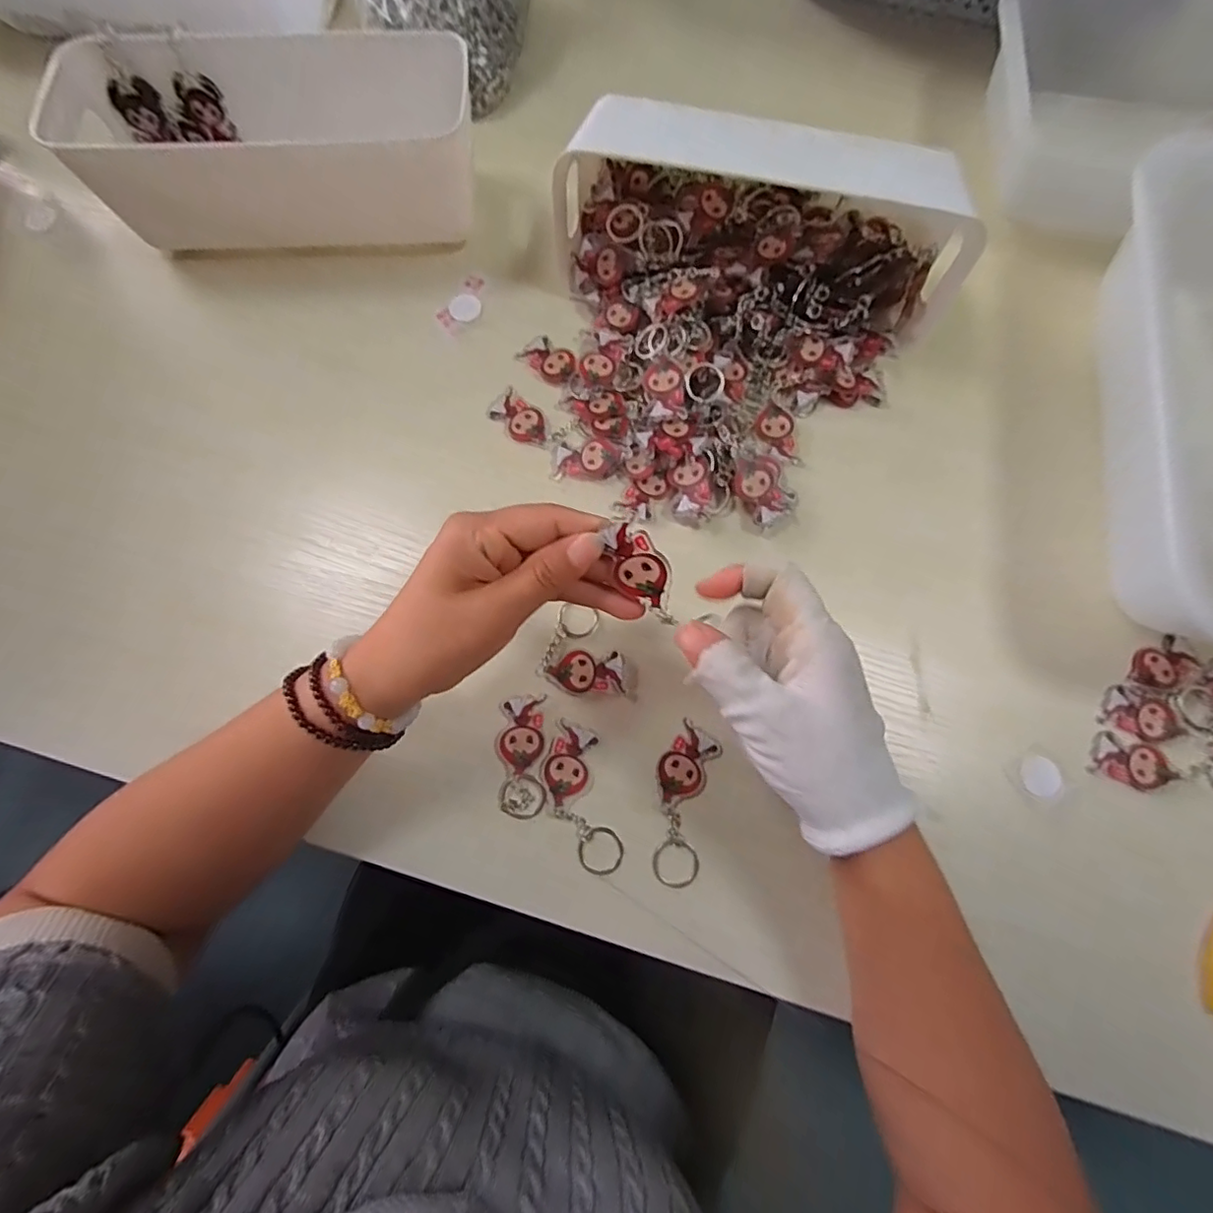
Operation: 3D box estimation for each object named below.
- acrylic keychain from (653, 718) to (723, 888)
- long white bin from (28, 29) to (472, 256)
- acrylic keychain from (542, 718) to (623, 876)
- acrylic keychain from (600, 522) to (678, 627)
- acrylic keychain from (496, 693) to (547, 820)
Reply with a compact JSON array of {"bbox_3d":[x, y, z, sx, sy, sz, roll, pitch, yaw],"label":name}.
[{"bbox_3d":[0.042,0.110,0.323,0.033,0.004,0.086,14,76,3],"label":"acrylic keychain"},{"bbox_3d":[-0.220,-0.307,0.395,0.252,0.095,0.098,-4,76,-1],"label":"long white bin"},{"bbox_3d":[-0.016,0.107,0.323,0.034,0.004,0.084,-14,76,-4],"label":"acrylic keychain"},{"bbox_3d":[0.015,-0.014,0.257,0.023,0.052,0.004,-5,32,24],"label":"acrylic keychain"},{"bbox_3d":[-0.049,0.085,0.328,0.026,0.004,0.068,-1,76,-1],"label":"acrylic keychain"}]

